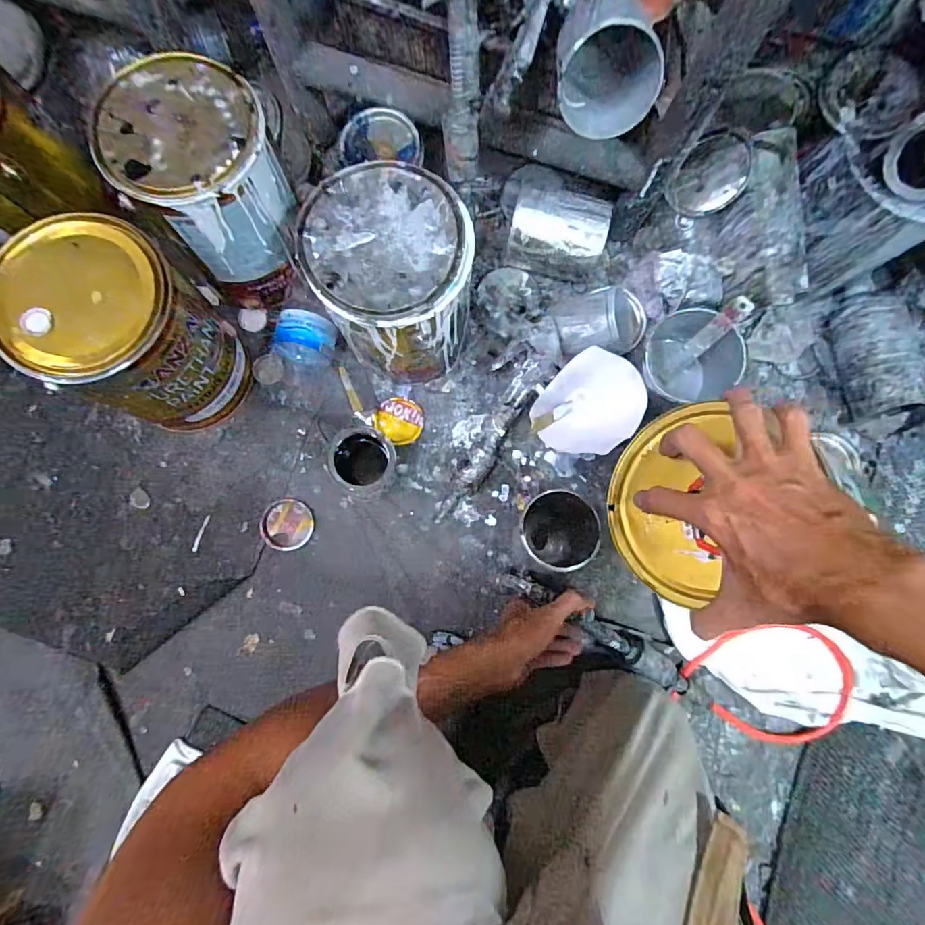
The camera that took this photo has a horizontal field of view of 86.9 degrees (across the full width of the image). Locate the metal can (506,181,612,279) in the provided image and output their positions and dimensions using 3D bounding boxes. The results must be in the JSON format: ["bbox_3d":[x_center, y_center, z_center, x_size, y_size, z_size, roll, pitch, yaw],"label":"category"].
[{"bbox_3d":[0.121,-0.291,0.627,0.118,0.084,0.082,14,85,1],"label":"metal can"}]

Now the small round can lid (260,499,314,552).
[{"bbox_3d":[-0.225,0.080,0.624,0.064,0.010,0.062,0,83,-1],"label":"small round can lid"}]

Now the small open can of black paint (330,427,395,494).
[{"bbox_3d":[-0.115,-0.003,0.590,0.065,0.108,0.071,0,83,-1],"label":"small open can of black paint"}]

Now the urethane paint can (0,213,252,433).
[{"bbox_3d":[-0.355,-0.139,0.544,0.162,0.212,0.168,16,84,1],"label":"urethane paint can"}]

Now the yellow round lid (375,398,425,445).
[{"bbox_3d":[-0.083,-0.058,0.647,0.065,0.016,0.056,42,85,4],"label":"yellow round lid"}]

